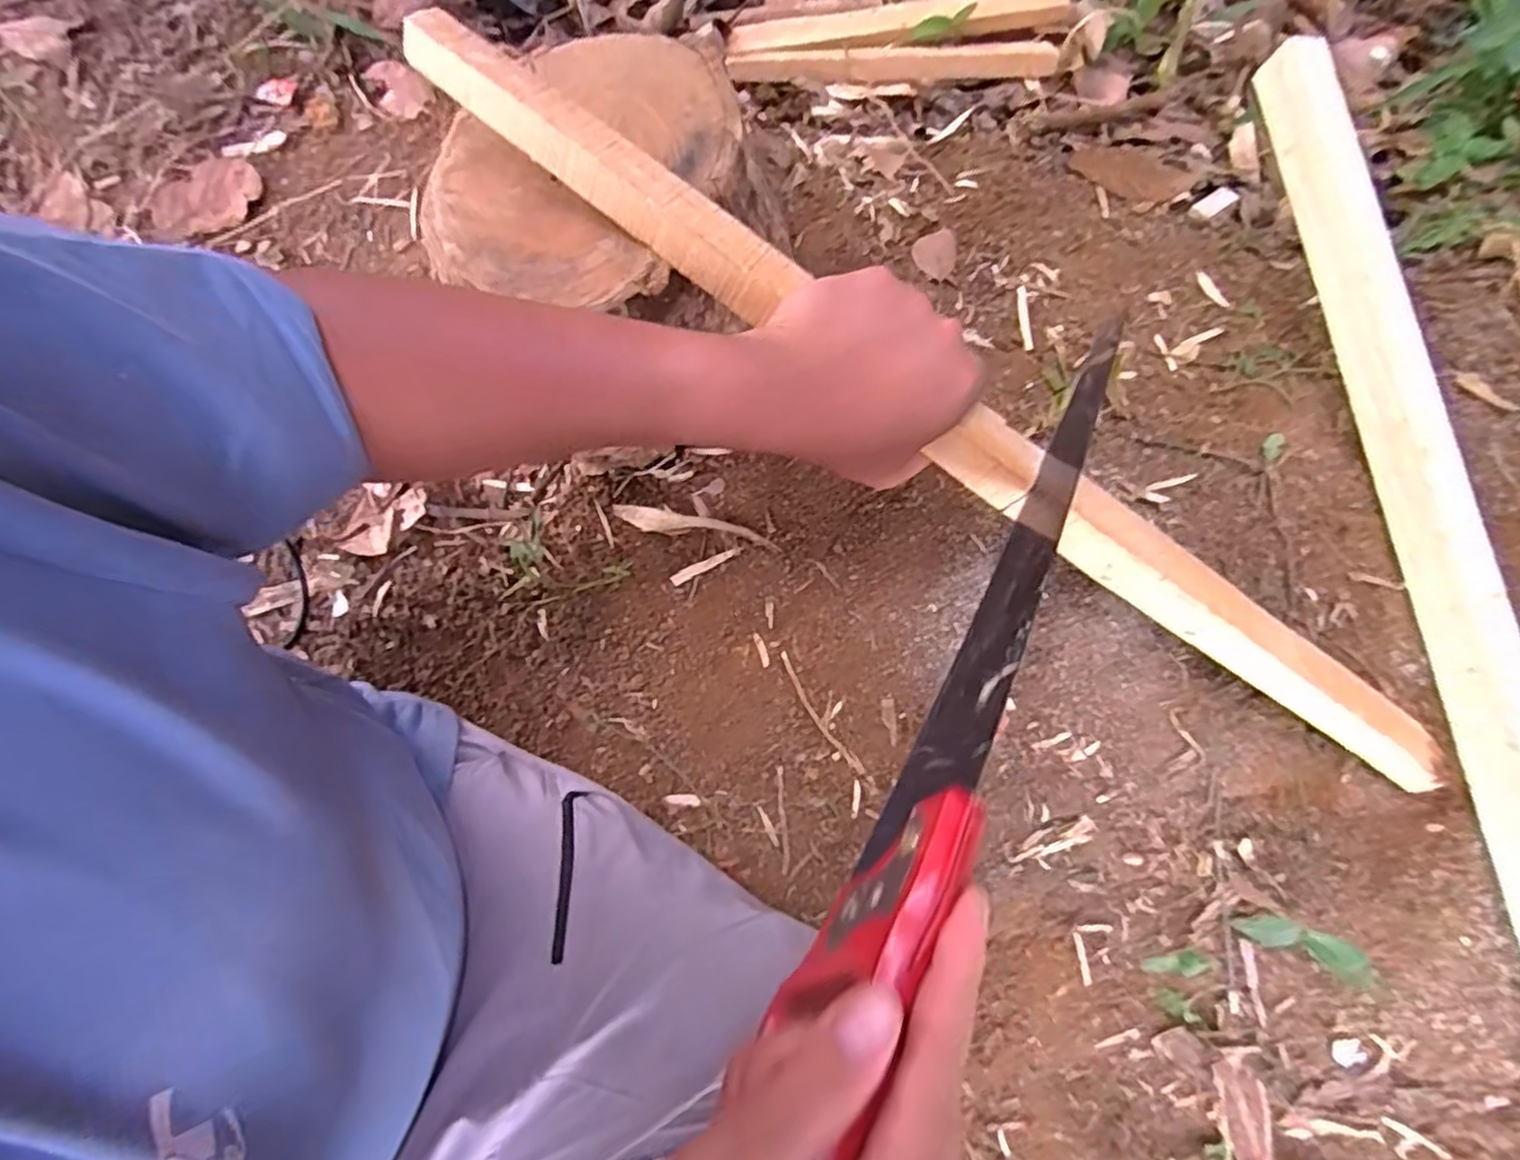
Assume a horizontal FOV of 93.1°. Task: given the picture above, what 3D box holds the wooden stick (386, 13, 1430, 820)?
[{"bbox_3d":[0.112,-0.085,0.405,0.684,0.026,0.041,35,80,-6],"label":"wooden stick"}]

